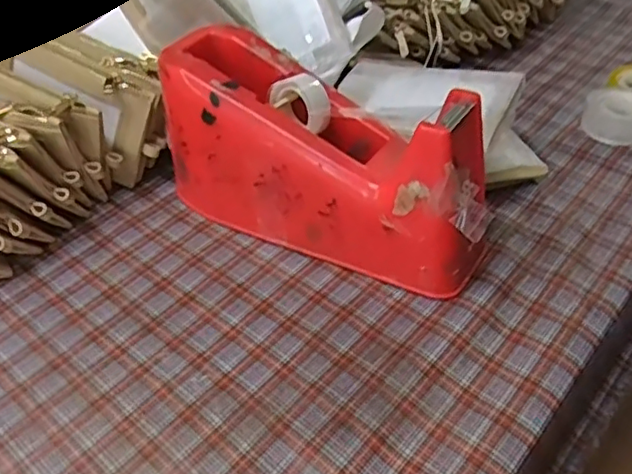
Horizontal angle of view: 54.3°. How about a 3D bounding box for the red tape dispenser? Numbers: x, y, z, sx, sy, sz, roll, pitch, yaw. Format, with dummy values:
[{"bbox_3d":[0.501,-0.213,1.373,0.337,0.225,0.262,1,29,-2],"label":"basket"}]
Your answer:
[{"bbox_3d":[0.004,-0.046,0.363,0.202,0.102,0.069,19,48,24],"label":"red tape dispenser"}]

